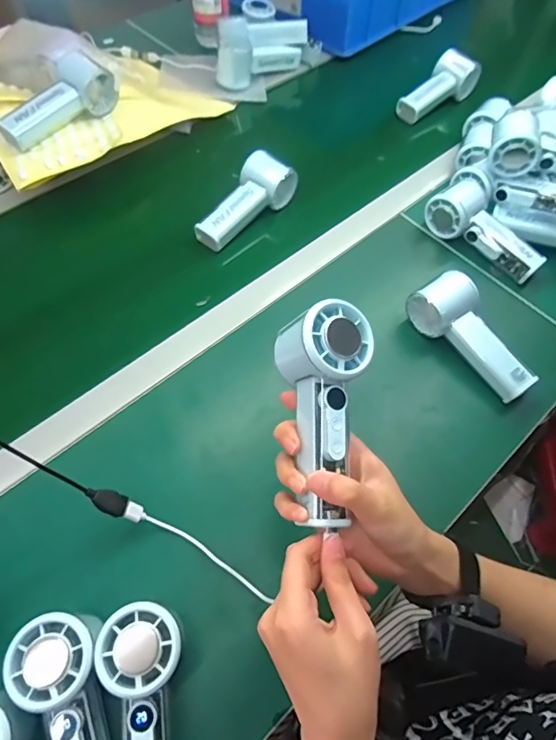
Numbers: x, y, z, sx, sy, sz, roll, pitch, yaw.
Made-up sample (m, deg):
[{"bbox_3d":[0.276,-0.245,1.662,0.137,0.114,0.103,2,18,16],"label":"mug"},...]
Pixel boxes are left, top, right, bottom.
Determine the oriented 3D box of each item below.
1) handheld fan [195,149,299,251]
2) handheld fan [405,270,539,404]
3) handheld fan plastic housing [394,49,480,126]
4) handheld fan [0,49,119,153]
[{"bbox_3d":[-0.047,-0.217,0.596,0.067,0.045,0.149,40,66,20],"label":"handheld fan"},{"bbox_3d":[0.208,-0.036,0.501,0.055,0.058,0.150,-33,65,-19],"label":"handheld fan"},{"bbox_3d":[0.249,-0.444,0.742,0.068,0.057,0.140,41,66,20],"label":"handheld fan plastic housing"},{"bbox_3d":[-0.283,-0.339,0.589,0.070,0.050,0.153,39,66,19],"label":"handheld fan"}]

